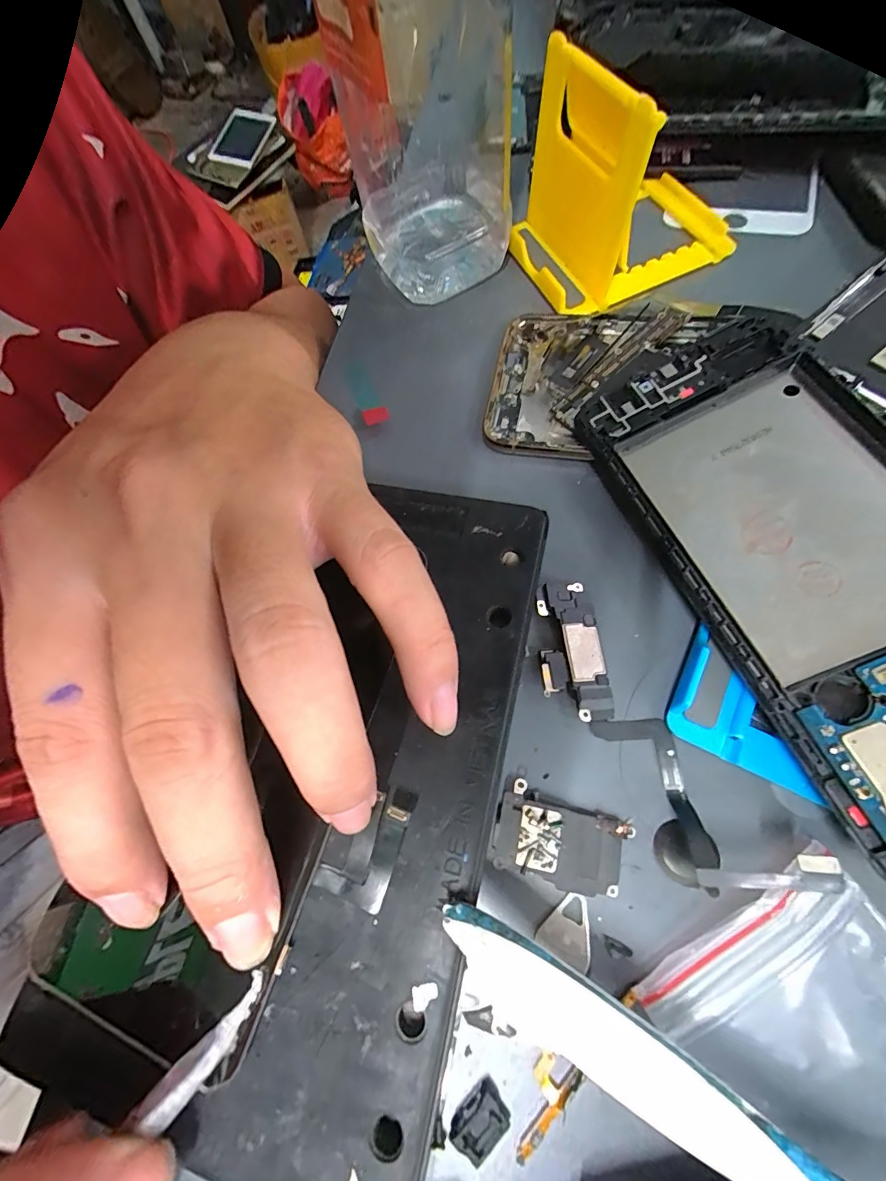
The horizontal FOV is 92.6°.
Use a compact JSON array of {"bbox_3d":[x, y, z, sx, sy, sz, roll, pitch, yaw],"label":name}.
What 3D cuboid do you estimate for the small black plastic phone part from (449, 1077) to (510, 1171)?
[{"bbox_3d":[0.009,0.127,0.101,0.014,0.004,0.009,-44,71,-9],"label":"small black plastic phone part"}]

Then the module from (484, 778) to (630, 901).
[{"bbox_3d":[0.032,0.069,0.116,0.035,0.005,0.021,16,73,13],"label":"module"}]

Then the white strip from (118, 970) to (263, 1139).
[{"bbox_3d":[-0.054,0.105,0.097,0.007,0.005,0.033,40,70,15],"label":"white strip"}]

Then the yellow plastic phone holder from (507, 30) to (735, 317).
[{"bbox_3d":[0.076,-0.174,0.174,0.082,0.059,0.078,-24,69,-2],"label":"yellow plastic phone holder"}]

